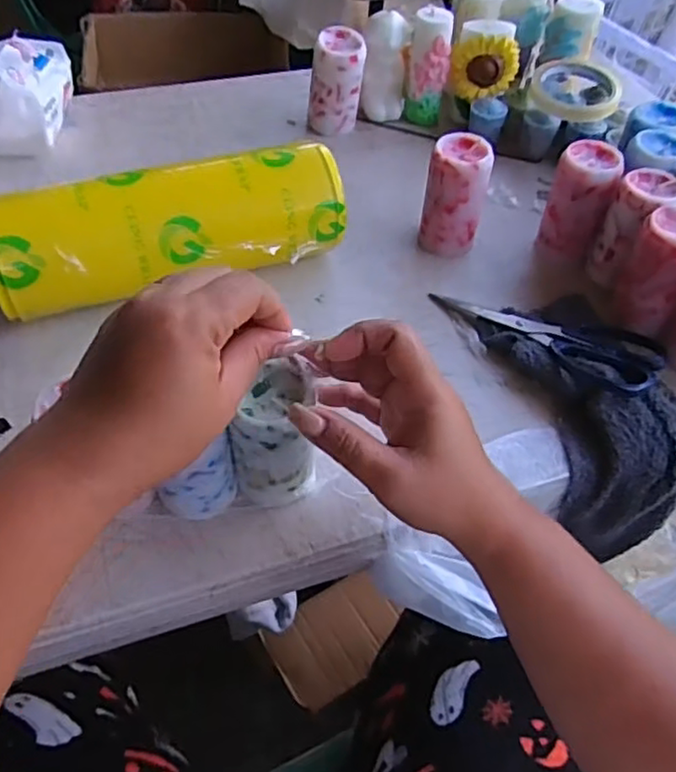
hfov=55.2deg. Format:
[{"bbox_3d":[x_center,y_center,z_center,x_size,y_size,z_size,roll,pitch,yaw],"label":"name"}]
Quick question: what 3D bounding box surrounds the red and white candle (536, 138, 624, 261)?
[{"bbox_3d":[0.205,-0.158,0.560,0.050,0.086,0.052,19,54,10],"label":"red and white candle"}]

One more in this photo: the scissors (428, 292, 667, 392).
[{"bbox_3d":[0.156,-0.043,0.507,0.183,0.018,0.075,25,54,30],"label":"scissors"}]

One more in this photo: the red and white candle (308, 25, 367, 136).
[{"bbox_3d":[-0.002,-0.308,0.664,0.053,0.093,0.044,4,53,-1],"label":"red and white candle"}]

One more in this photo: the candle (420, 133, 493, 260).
[{"bbox_3d":[0.101,-0.165,0.563,0.050,0.091,0.047,12,53,5],"label":"candle"}]

